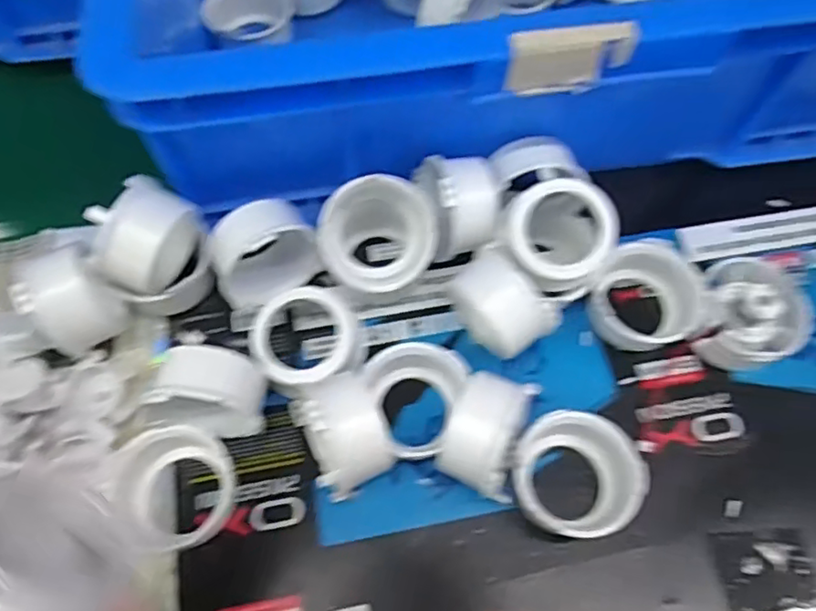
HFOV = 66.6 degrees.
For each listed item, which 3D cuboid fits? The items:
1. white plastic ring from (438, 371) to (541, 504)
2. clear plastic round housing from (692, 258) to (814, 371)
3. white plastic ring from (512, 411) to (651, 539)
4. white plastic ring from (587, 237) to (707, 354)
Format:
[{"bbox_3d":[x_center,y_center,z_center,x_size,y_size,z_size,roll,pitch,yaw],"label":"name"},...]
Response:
[{"bbox_3d":[0.034,0.061,0.280,0.033,0.050,0.046,17,66,7],"label":"white plastic ring"},{"bbox_3d":[0.176,0.005,0.318,0.051,0.031,0.057,12,65,5],"label":"clear plastic round housing"},{"bbox_3d":[0.075,0.078,0.284,0.053,0.028,0.056,0,65,-1],"label":"white plastic ring"},{"bbox_3d":[0.124,-0.004,0.322,0.050,0.030,0.050,0,65,-1],"label":"white plastic ring"}]

